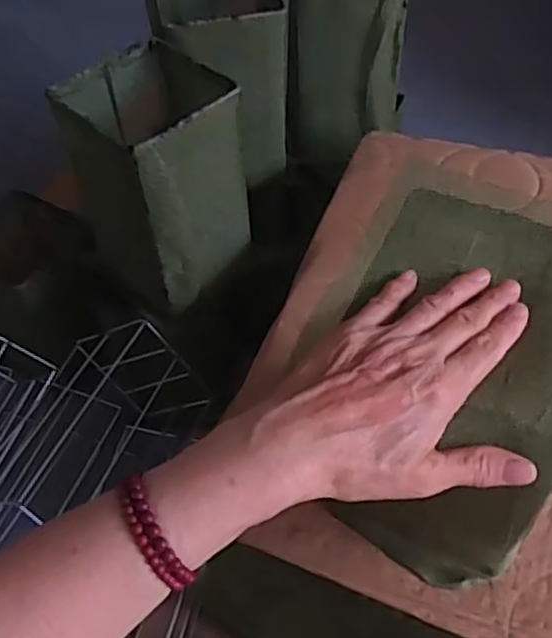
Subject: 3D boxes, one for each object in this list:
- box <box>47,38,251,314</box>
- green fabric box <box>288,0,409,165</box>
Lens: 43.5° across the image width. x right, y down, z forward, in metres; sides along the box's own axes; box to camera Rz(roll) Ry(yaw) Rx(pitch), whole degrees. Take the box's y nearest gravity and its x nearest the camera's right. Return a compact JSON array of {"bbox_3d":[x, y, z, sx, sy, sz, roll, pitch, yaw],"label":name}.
[{"bbox_3d":[-0.129,-0.156,0.780,0.153,0.223,0.157,-35,59,-23],"label":"box"},{"bbox_3d":[0.090,-0.370,0.953,0.142,0.241,0.154,-2,52,0],"label":"green fabric box"}]

